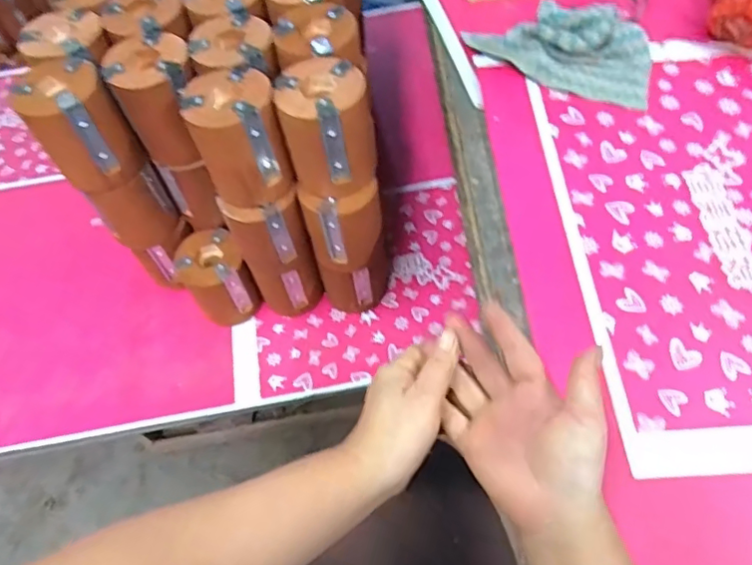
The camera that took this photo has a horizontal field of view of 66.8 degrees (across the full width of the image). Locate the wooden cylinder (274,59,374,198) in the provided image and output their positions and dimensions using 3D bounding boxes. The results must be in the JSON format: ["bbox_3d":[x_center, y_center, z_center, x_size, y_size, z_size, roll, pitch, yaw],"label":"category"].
[{"bbox_3d":[-0.045,-0.140,0.527,0.077,0.097,0.077,-12,59,-4],"label":"wooden cylinder"}]

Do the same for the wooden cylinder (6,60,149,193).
[{"bbox_3d":[-0.278,-0.147,0.540,0.075,0.098,0.074,-34,63,-16],"label":"wooden cylinder"}]

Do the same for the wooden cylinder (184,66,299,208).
[{"bbox_3d":[-0.125,-0.132,0.528,0.076,0.098,0.079,-14,59,-5],"label":"wooden cylinder"}]

